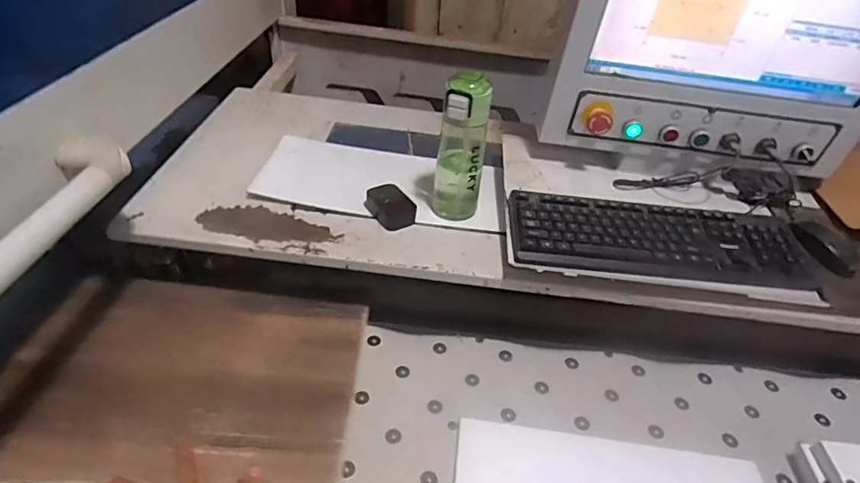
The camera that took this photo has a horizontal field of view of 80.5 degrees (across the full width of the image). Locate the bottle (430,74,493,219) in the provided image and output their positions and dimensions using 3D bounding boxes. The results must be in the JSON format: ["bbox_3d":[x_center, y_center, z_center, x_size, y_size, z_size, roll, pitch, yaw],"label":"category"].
[{"bbox_3d":[0.047,-0.138,0.761,0.074,0.221,0.081,10,39,5],"label":"bottle"}]

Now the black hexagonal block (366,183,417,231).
[{"bbox_3d":[-0.061,-0.057,0.794,0.059,0.028,0.083,-25,48,-32],"label":"black hexagonal block"}]

